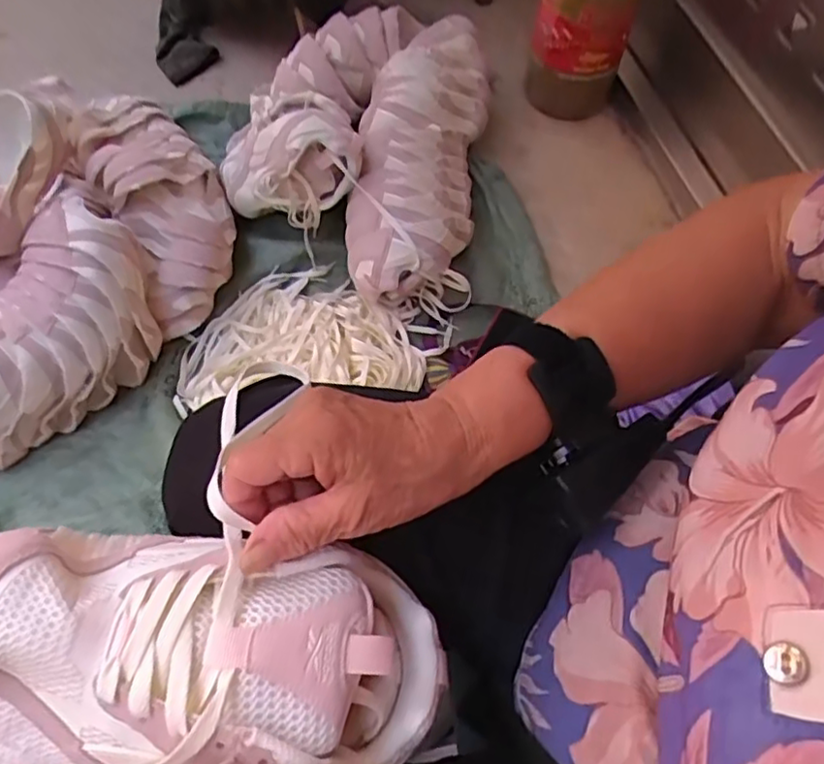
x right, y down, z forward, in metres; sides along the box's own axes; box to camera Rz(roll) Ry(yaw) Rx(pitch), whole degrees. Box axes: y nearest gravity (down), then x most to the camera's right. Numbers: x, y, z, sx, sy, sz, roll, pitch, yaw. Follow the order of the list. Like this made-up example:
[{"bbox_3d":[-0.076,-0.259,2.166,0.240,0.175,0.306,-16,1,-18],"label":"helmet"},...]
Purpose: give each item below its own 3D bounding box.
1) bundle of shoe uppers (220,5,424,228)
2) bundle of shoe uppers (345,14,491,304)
[{"bbox_3d":[-0.140,-0.437,0.990,0.202,0.124,0.405,15,61,2],"label":"bundle of shoe uppers"},{"bbox_3d":[0.015,-0.371,1.018,0.190,0.148,0.563,9,61,-1],"label":"bundle of shoe uppers"}]

